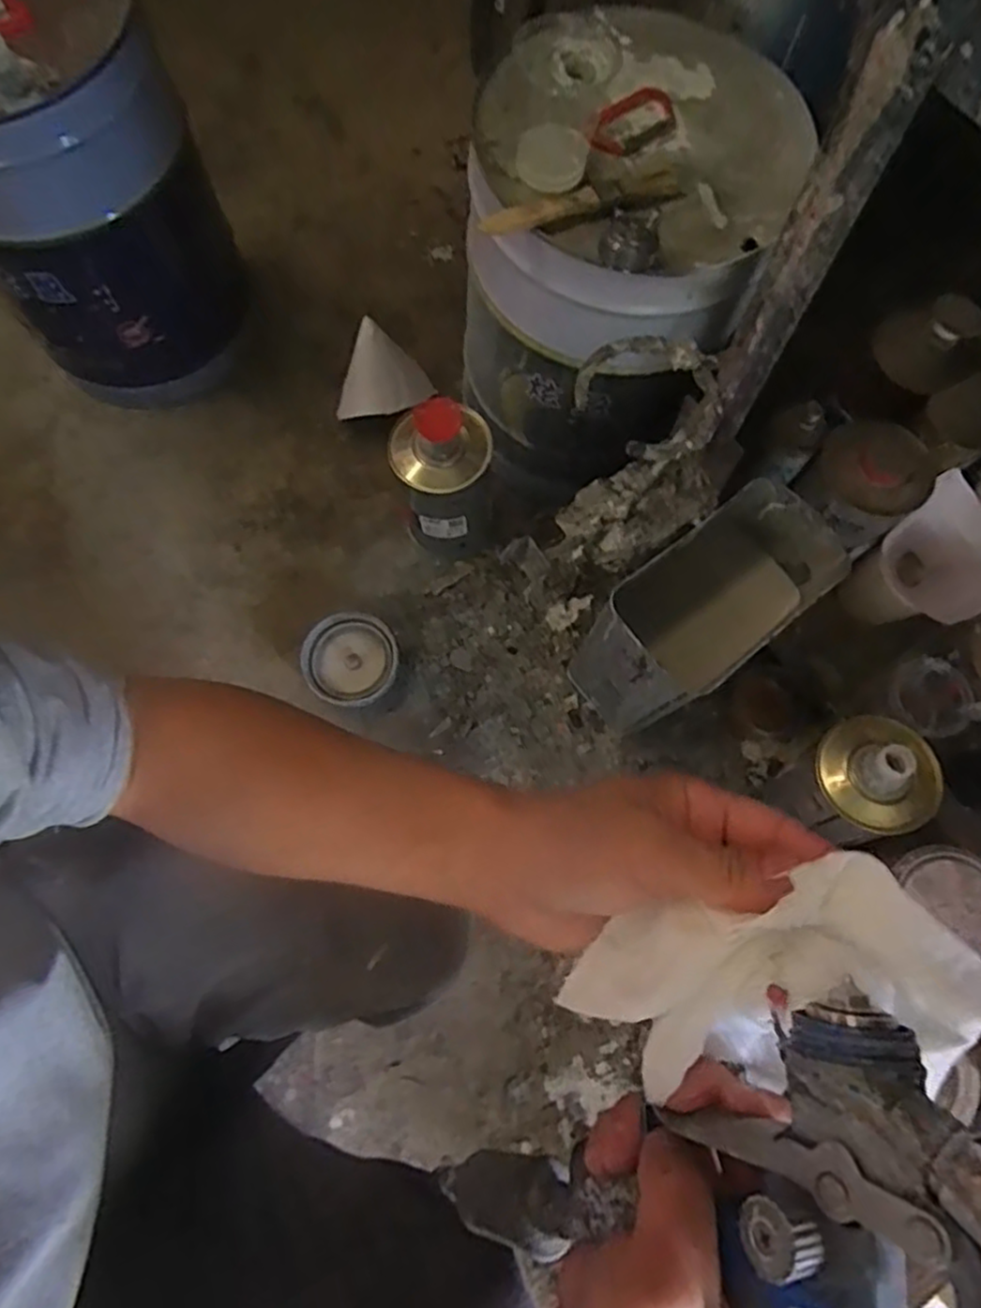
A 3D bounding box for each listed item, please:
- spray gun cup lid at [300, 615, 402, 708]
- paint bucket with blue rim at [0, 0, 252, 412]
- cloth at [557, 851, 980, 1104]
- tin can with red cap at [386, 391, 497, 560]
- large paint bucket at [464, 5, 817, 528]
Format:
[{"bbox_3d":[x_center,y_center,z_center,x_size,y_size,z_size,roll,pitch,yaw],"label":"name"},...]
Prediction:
[{"bbox_3d":[-0.149,0.008,0.753,0.095,0.036,0.098,0,74,0],"label":"spray gun cup lid"},{"bbox_3d":[-0.432,-0.494,0.738,0.239,0.367,0.297,-29,76,-7],"label":"paint bucket with blue rim"},{"bbox_3d":[0.100,0.120,0.253,0.133,0.044,0.075,-24,73,27],"label":"cloth"},{"bbox_3d":[-0.044,-0.175,0.716,0.097,0.197,0.083,-10,75,-3],"label":"tin can with red cap"},{"bbox_3d":[0.105,-0.349,0.657,0.273,0.322,0.253,0,74,0],"label":"large paint bucket"}]

